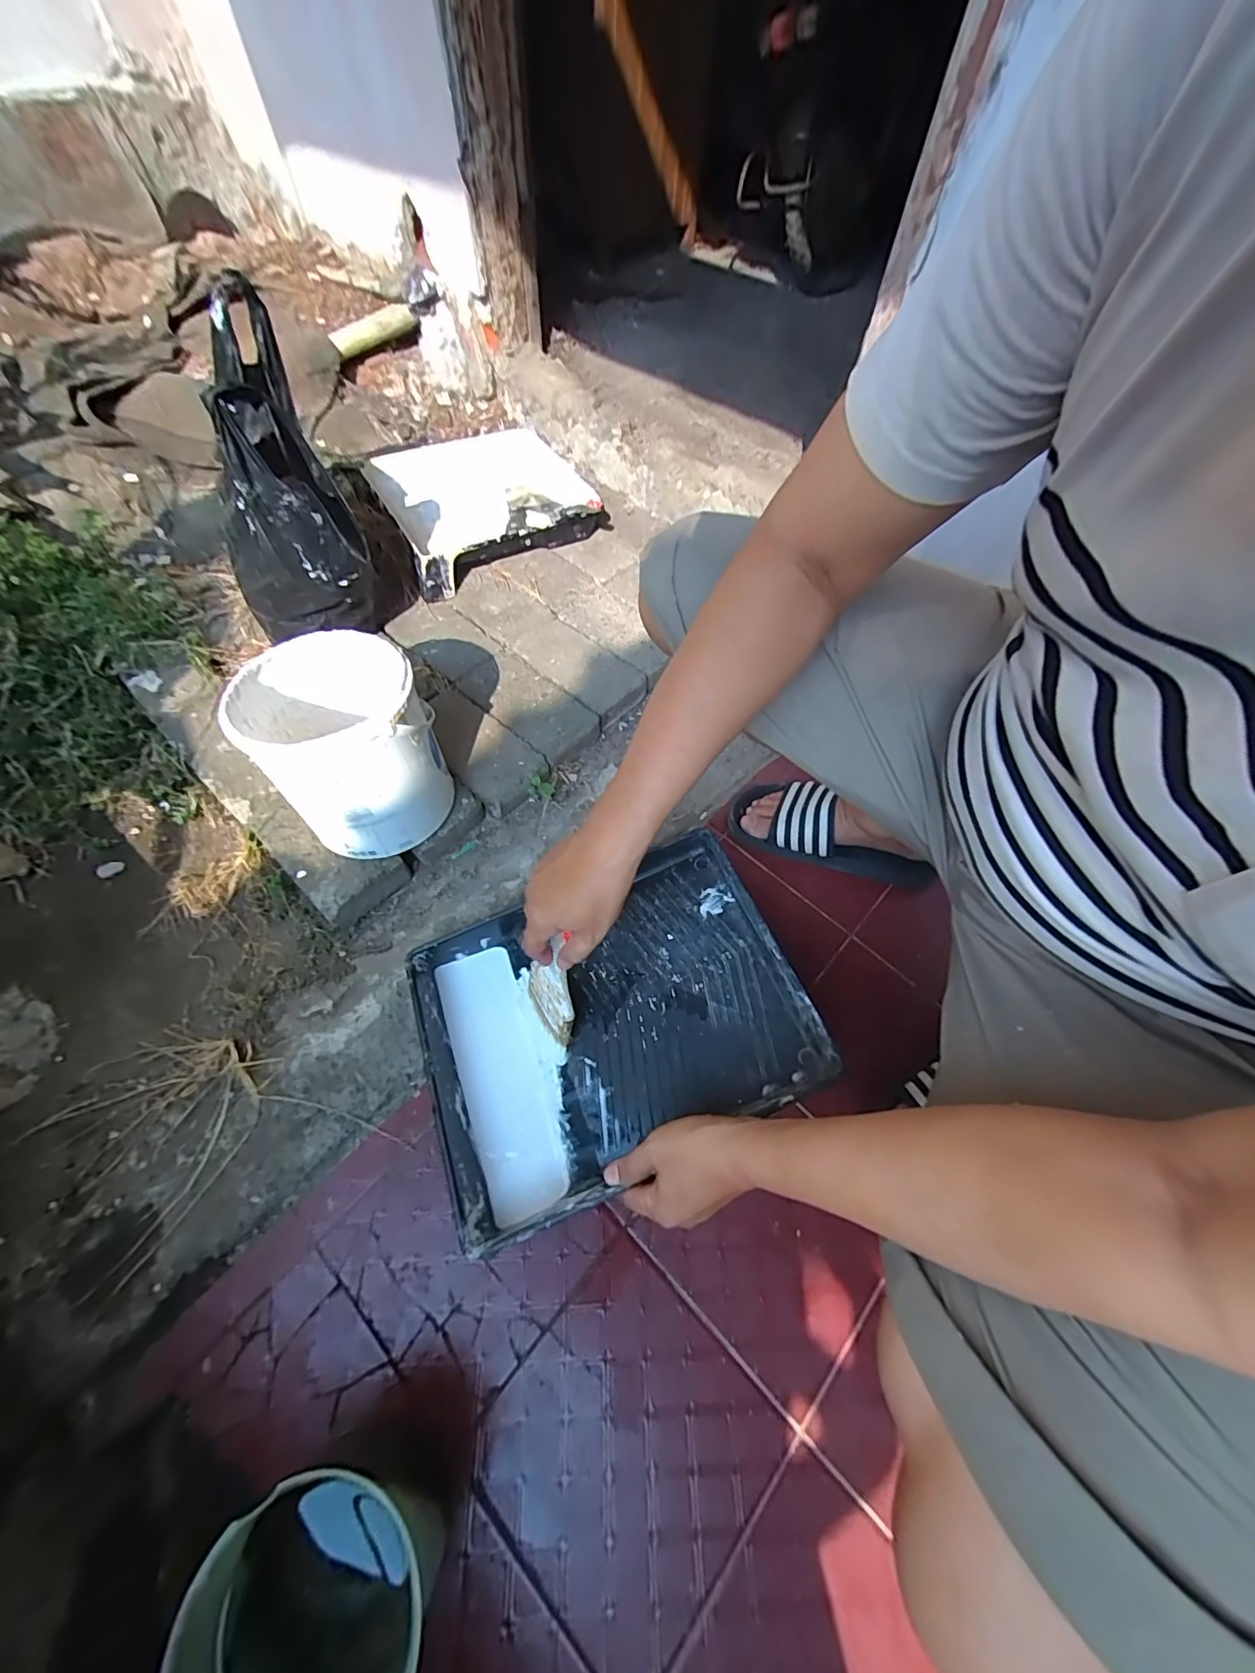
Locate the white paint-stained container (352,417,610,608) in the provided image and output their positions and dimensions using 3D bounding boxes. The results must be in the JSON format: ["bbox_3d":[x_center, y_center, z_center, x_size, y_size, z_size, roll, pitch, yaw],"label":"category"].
[{"bbox_3d":[-0.233,-0.601,0.976,0.384,0.082,0.354,-25,64,-14],"label":"white paint-stained container"}]

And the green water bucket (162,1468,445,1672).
[{"bbox_3d":[-0.192,0.486,0.349,0.133,0.108,0.130,0,61,0],"label":"green water bucket"}]

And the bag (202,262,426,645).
[{"bbox_3d":[-0.486,-0.499,0.772,0.255,0.307,0.402,-28,64,-15],"label":"bag"}]

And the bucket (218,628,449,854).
[{"bbox_3d":[-0.314,-0.098,0.628,0.178,0.198,0.191,-16,62,-9],"label":"bucket"}]

